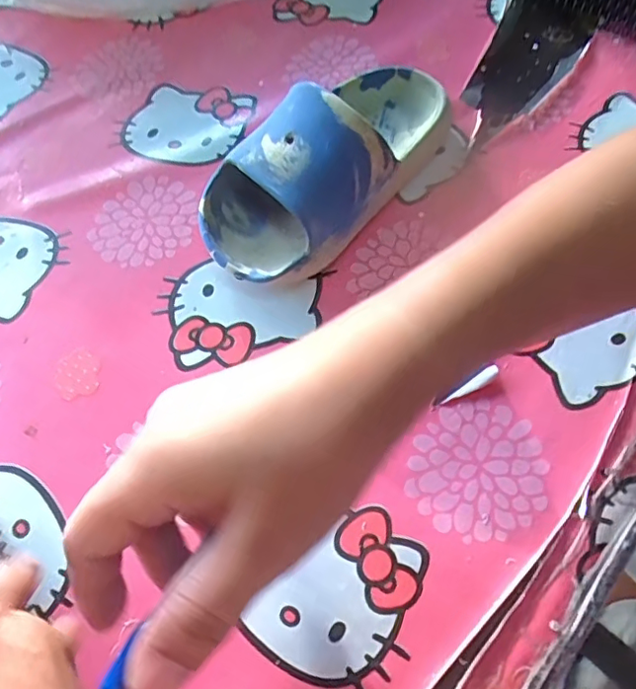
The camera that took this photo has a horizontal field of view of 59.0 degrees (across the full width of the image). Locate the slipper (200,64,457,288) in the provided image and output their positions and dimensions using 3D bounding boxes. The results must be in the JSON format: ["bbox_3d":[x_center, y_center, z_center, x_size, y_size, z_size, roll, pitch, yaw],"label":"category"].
[{"bbox_3d":[0.007,-0.109,0.315,0.079,0.061,0.171,37,71,19],"label":"slipper"}]

